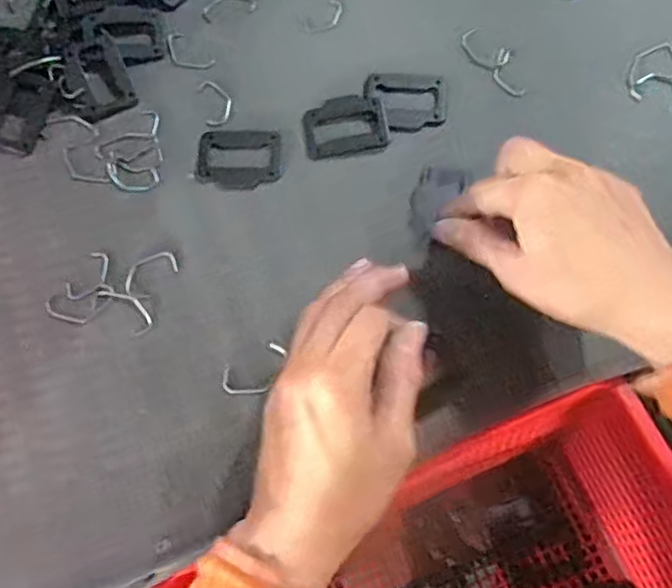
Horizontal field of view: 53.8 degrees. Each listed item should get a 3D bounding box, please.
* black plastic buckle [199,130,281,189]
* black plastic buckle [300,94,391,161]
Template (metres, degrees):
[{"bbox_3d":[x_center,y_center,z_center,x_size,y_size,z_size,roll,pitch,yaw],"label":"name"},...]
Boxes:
[{"bbox_3d":[-0.060,-0.083,0.407,0.053,0.004,0.039,1,73,2],"label":"black plastic buckle"},{"bbox_3d":[0.005,-0.104,0.408,0.051,0.004,0.039,-9,73,-1],"label":"black plastic buckle"}]

